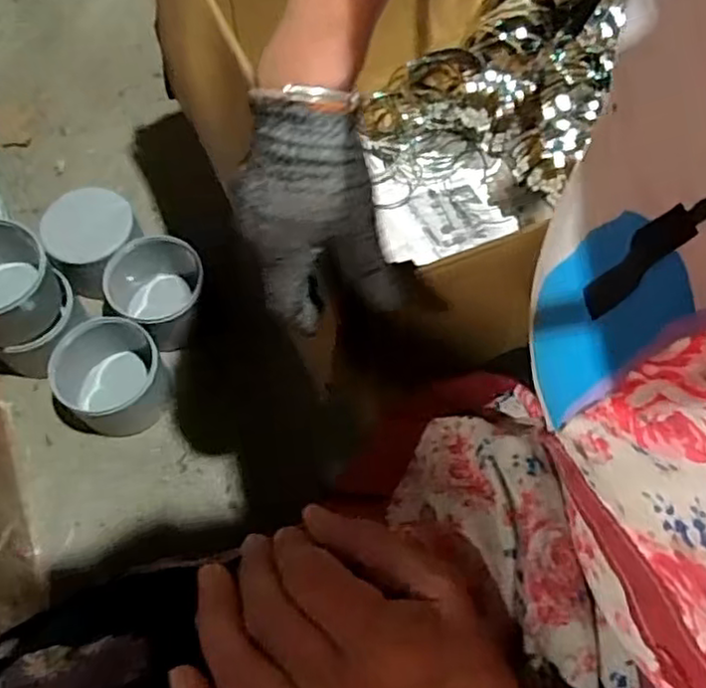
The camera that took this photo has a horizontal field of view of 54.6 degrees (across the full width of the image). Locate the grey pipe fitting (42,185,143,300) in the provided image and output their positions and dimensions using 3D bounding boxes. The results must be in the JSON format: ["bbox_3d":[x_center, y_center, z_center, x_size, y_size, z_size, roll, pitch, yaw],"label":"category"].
[{"bbox_3d":[-0.302,-0.121,0.813,0.099,0.086,0.111,-25,67,-10],"label":"grey pipe fitting"}]

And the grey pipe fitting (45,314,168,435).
[{"bbox_3d":[-0.260,0.031,0.732,0.102,0.100,0.111,0,65,1],"label":"grey pipe fitting"}]

